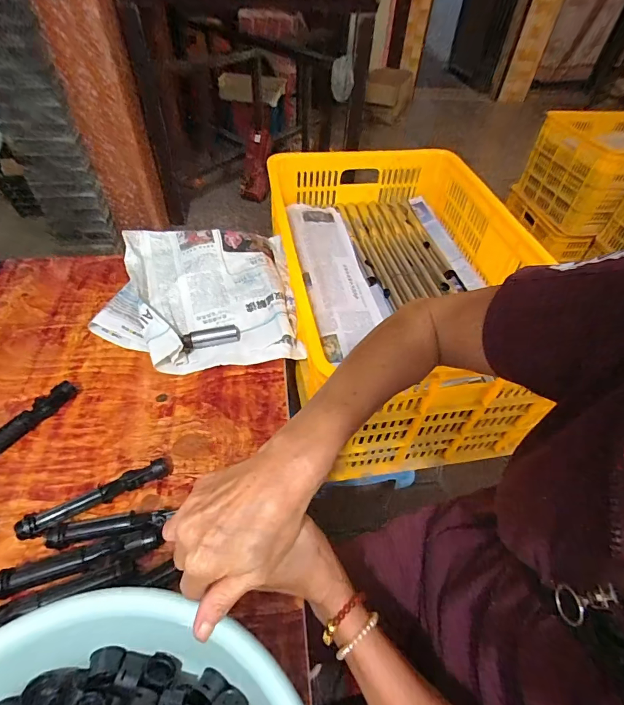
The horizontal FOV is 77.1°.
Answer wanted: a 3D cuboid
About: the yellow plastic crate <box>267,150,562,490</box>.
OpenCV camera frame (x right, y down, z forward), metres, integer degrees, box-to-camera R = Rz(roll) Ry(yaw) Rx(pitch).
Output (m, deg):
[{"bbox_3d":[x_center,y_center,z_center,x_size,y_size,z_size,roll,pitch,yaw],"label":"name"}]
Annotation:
[{"bbox_3d":[0.159,-0.130,0.782,0.420,0.270,0.593,-6,50,-8],"label":"yellow plastic crate"}]

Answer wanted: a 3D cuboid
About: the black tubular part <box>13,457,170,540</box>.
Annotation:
[{"bbox_3d":[-0.227,0.151,0.416,0.145,0.022,0.029,-23,54,-22],"label":"black tubular part"}]

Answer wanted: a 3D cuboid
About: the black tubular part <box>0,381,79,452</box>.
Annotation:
[{"bbox_3d":[-0.347,0.089,0.463,0.024,0.027,0.142,28,53,19],"label":"black tubular part"}]

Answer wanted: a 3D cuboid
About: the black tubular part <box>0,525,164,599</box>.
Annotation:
[{"bbox_3d":[-0.221,0.200,0.376,0.149,0.026,0.023,-11,51,-13],"label":"black tubular part"}]

